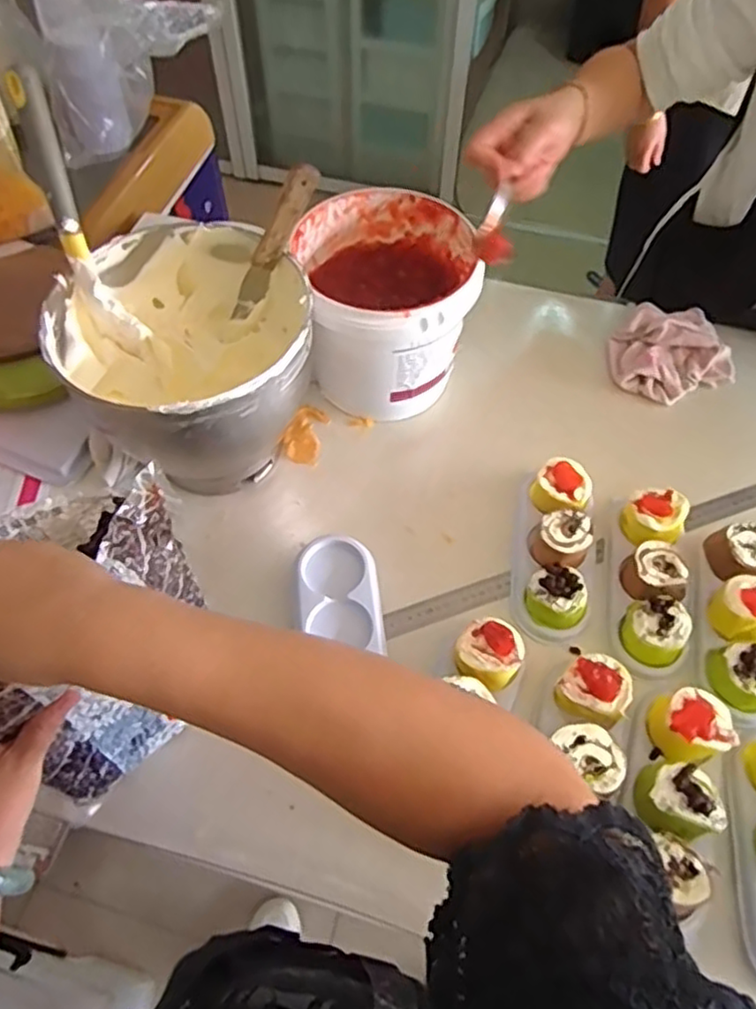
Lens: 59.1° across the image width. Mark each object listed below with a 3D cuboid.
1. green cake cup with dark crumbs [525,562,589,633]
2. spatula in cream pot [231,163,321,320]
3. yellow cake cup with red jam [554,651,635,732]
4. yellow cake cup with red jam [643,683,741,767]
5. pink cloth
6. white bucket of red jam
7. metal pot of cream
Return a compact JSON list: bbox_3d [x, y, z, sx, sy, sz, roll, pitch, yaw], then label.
[{"bbox_3d":[0.178,0.095,0.673,0.054,0.049,0.059,0,59,0],"label":"green cake cup with dark crumbs"},{"bbox_3d":[-0.103,-0.251,0.651,0.026,0.179,0.016,10,55,-28],"label":"spatula in cream pot"},{"bbox_3d":[0.204,0.173,0.620,0.060,0.061,0.053,39,66,20],"label":"yellow cake cup with red jam"},{"bbox_3d":[0.283,0.200,0.603,0.060,0.055,0.060,0,59,0],"label":"yellow cake cup with red jam"},{"bbox_3d":[0.382,-0.192,0.857,0.156,0.050,0.131,7,59,4],"label":"pink cloth"},{"bbox_3d":[0.010,-0.225,0.789,0.198,0.187,0.210,0,59,0],"label":"white bucket of red jam"},{"bbox_3d":[-0.183,-0.140,0.703,0.237,0.195,0.247,0,59,0],"label":"metal pot of cream"}]

